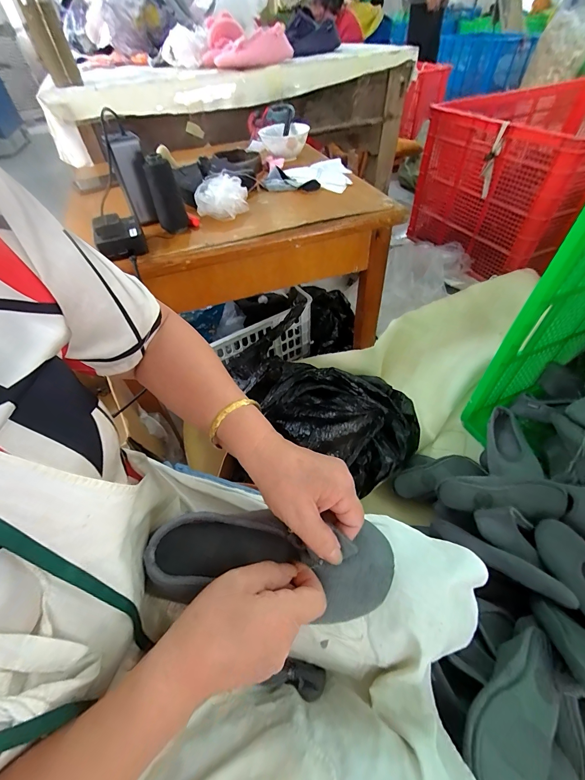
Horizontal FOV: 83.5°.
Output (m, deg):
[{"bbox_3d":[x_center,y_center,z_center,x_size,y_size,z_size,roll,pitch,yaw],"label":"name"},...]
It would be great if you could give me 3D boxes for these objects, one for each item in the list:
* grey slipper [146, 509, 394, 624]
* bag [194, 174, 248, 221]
[{"bbox_3d":[-0.018,0.153,0.300,0.211,0.055,0.081,6,50,5],"label":"grey slipper"},{"bbox_3d":[-0.132,-0.357,0.607,0.096,0.051,0.071,-9,50,-4],"label":"bag"}]

